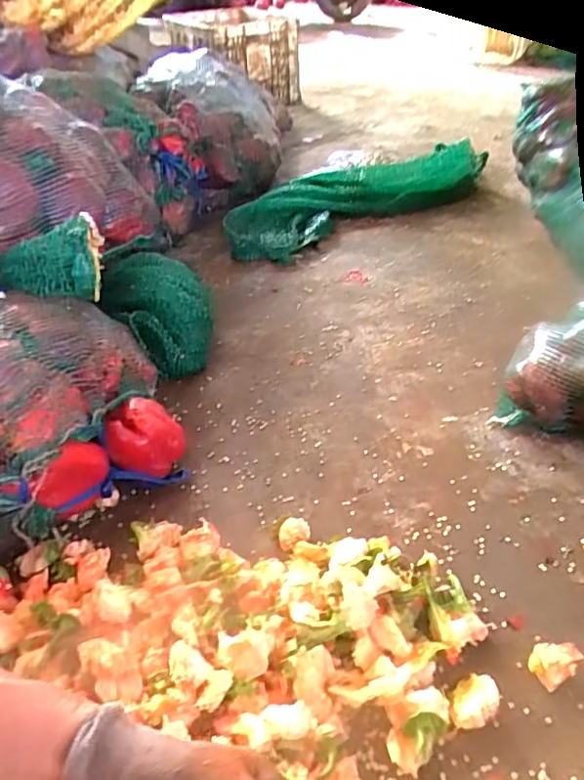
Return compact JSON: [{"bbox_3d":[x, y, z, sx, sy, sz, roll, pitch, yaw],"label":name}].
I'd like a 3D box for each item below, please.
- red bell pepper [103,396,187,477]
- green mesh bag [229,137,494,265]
[{"bbox_3d":[-0.172,0.058,0.659,0.082,0.098,0.066,-20,42,-20],"label":"red bell pepper"},{"bbox_3d":[0.125,-0.404,1.181,0.555,0.118,0.166,-22,43,-23],"label":"green mesh bag"}]

